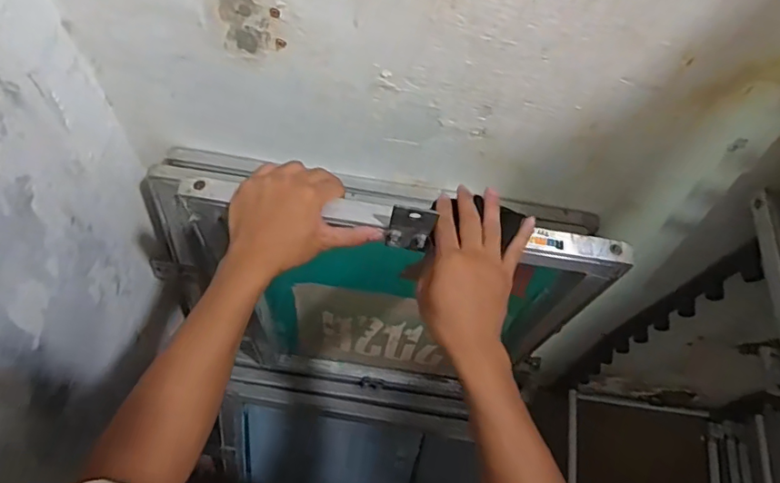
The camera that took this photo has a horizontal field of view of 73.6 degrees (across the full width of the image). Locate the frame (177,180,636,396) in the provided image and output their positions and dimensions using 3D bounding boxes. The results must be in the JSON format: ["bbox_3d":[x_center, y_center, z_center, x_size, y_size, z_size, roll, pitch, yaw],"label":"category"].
[{"bbox_3d":[-0.007,0.121,0.813,0.466,0.664,0.057,10,61,1],"label":"frame"}]

